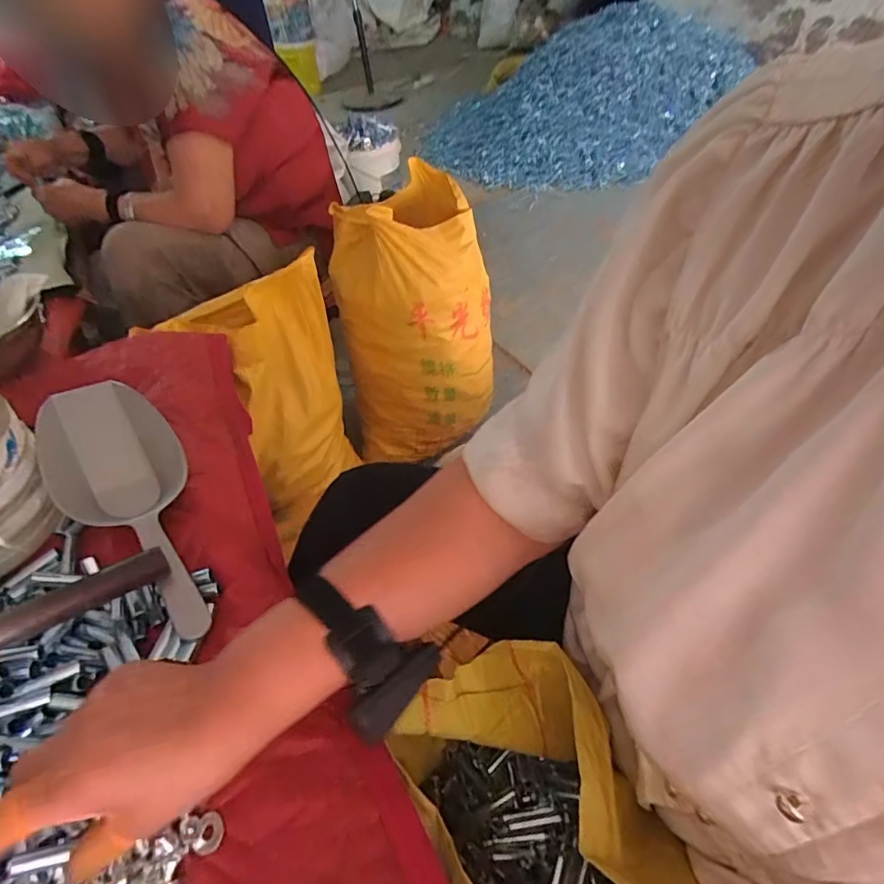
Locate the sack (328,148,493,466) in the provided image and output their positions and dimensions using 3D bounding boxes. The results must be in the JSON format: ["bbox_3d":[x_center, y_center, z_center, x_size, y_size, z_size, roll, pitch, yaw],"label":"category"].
[{"bbox_3d":[-0.062,-0.223,1.015,0.293,0.449,0.255,-18,48,-10],"label":"sack"}]

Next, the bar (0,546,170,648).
[{"bbox_3d":[-0.303,0.130,0.353,0.215,0.011,0.024,-23,73,-37],"label":"bar"}]

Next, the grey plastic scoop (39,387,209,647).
[{"bbox_3d":[-0.277,0.045,0.464,0.102,0.037,0.284,-30,65,-20],"label":"grey plastic scoop"}]

